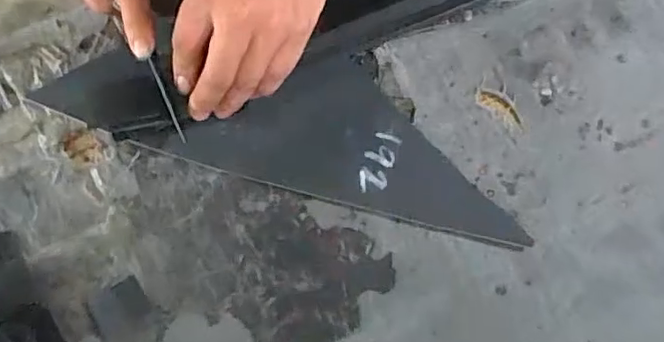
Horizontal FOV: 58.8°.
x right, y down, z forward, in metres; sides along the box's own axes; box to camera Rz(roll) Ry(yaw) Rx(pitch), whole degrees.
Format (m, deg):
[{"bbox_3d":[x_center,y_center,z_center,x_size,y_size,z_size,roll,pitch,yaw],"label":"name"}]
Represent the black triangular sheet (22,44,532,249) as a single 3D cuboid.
[{"bbox_3d":[-0.029,-0.039,0.420,0.334,0.009,0.102,15,78,1],"label":"black triangular sheet"}]

